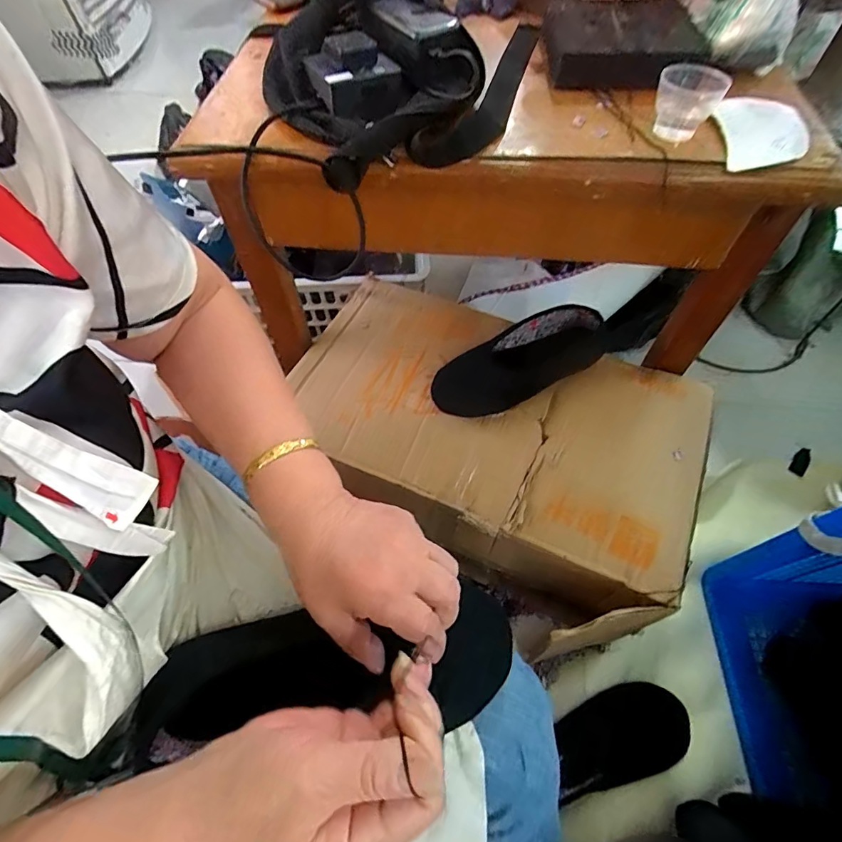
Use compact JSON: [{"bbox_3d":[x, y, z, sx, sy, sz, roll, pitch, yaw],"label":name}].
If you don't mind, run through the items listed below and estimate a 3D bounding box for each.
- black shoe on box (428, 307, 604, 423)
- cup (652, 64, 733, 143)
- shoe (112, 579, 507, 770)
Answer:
[{"bbox_3d":[0.134,-0.076,0.608,0.241,0.057,0.093,-27,62,-14],"label":"black shoe on box"},{"bbox_3d":[0.240,-0.290,0.416,0.054,0.050,0.055,-1,59,1],"label":"cup"},{"bbox_3d":[-0.059,0.171,0.320,0.242,0.043,0.079,-4,59,-5],"label":"shoe"}]

